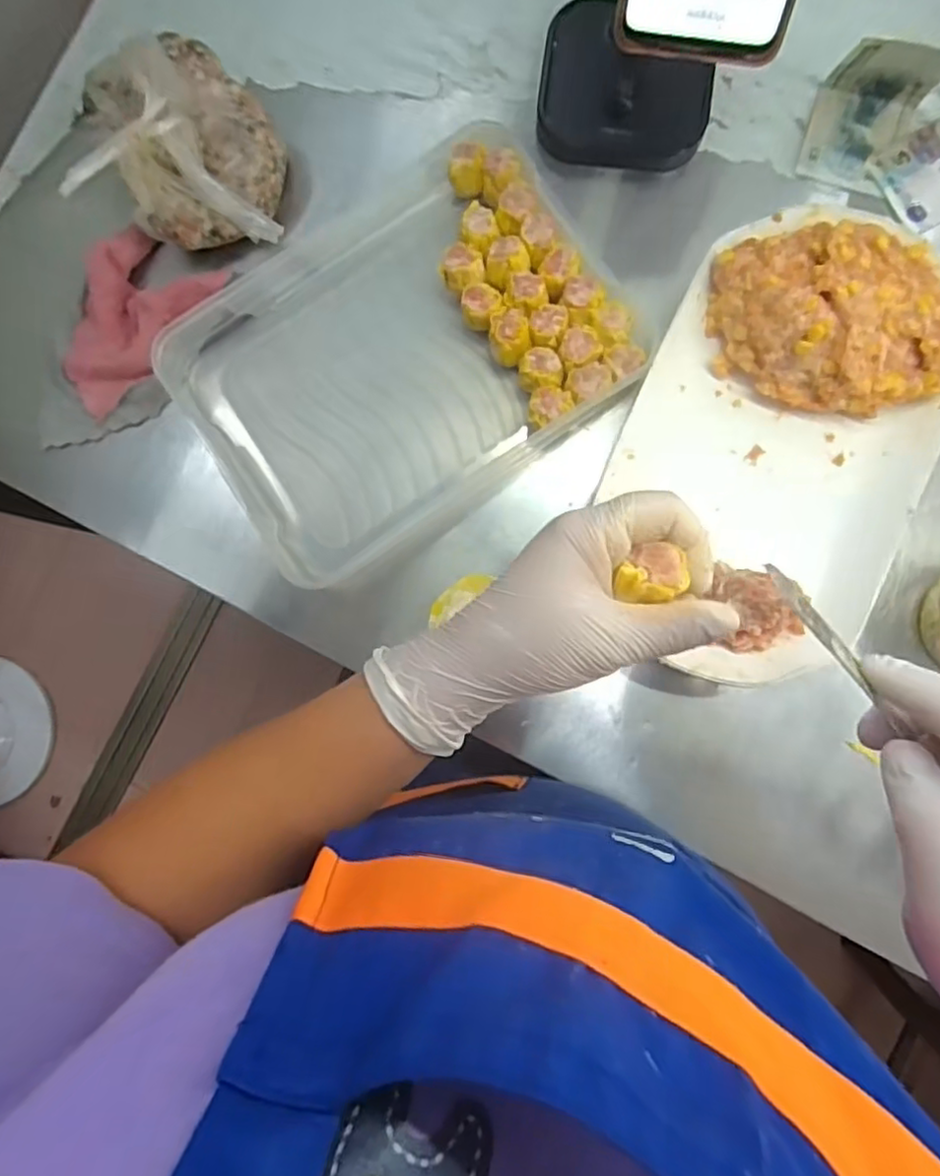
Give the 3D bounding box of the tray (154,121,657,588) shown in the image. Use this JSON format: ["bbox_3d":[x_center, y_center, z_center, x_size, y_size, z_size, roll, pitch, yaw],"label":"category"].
[{"bbox_3d":[-0.054,-0.175,0.471,0.311,0.041,0.247,-33,85,1],"label":"tray"}]

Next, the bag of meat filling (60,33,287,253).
[{"bbox_3d":[-0.206,-0.316,0.466,0.134,0.085,0.134,-3,86,3],"label":"bag of meat filling"}]

